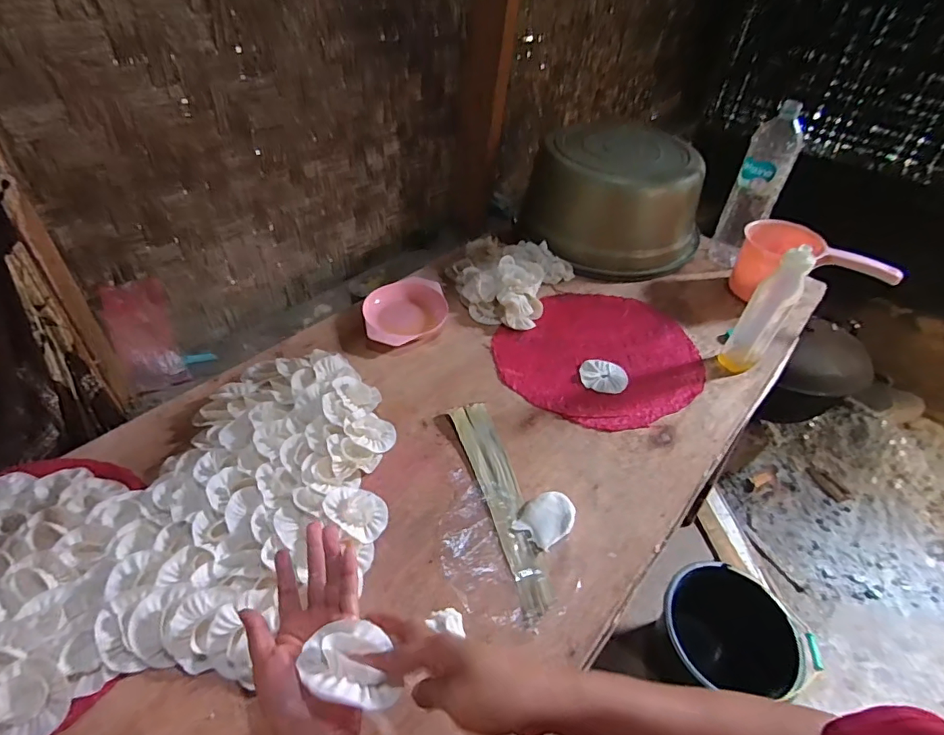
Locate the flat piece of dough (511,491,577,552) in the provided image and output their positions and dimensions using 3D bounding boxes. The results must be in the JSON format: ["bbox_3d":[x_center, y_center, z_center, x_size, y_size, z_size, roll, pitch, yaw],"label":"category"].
[{"bbox_3d":[0.095,0.188,0.633,0.057,0.011,0.073,35,52,27],"label":"flat piece of dough"}]

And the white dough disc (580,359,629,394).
[{"bbox_3d":[0.220,0.015,0.841,0.079,0.014,0.075,3,44,-3],"label":"white dough disc"}]

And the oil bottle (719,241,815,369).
[{"bbox_3d":[0.464,-0.086,0.796,0.059,0.218,0.063,33,51,26],"label":"oil bottle"}]

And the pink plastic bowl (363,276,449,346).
[{"bbox_3d":[-0.115,-0.096,0.904,0.149,0.035,0.159,-8,46,-13],"label":"pink plastic bowl"}]

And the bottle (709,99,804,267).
[{"bbox_3d":[0.553,-0.338,0.997,0.084,0.309,0.075,21,47,16],"label":"bottle"}]

